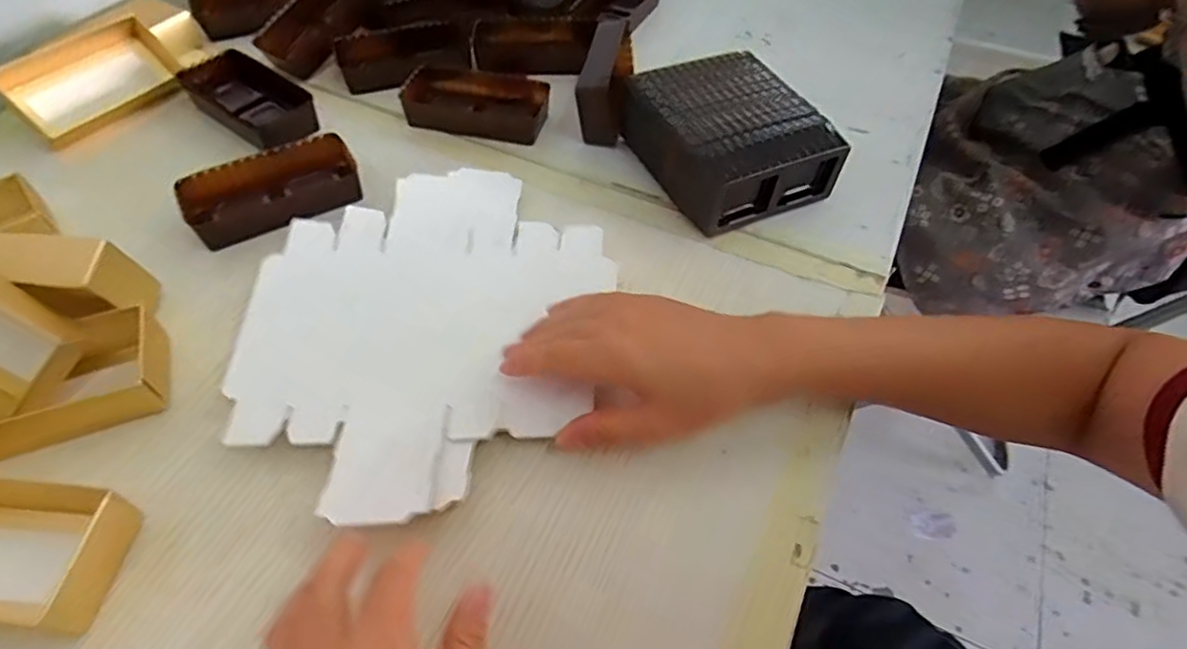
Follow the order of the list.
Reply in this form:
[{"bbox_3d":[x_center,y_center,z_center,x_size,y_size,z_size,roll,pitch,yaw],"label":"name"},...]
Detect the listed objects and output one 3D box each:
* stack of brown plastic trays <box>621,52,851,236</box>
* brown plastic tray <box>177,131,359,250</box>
[{"bbox_3d":[0.099,-0.138,0.472,0.111,0.057,0.135,-20,55,-16],"label":"stack of brown plastic trays"},{"bbox_3d":[-0.229,-0.098,0.451,0.116,0.025,0.056,-23,56,-18],"label":"brown plastic tray"}]

